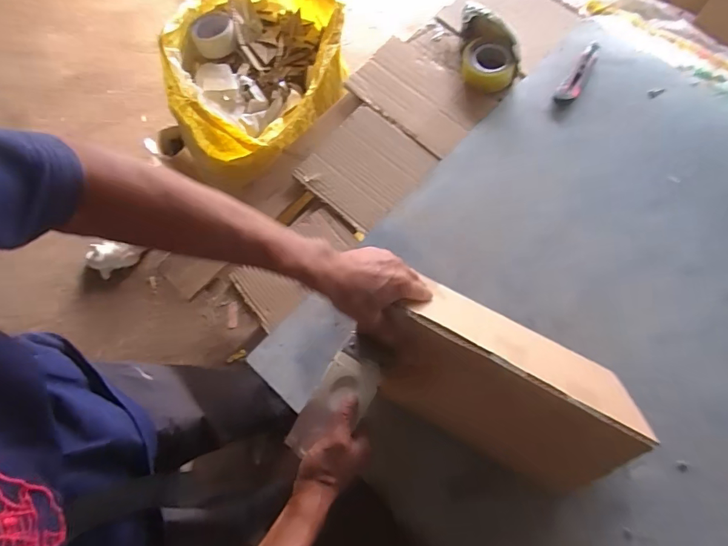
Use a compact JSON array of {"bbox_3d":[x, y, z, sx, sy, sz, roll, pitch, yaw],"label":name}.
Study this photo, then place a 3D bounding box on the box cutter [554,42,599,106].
[{"bbox_3d":[0.408,-0.374,0.822,0.038,0.011,0.157,34,77,12],"label":"box cutter"}]

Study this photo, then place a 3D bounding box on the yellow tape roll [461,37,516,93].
[{"bbox_3d":[0.232,-0.390,0.814,0.093,0.038,0.099,-1,72,2],"label":"yellow tape roll"}]

